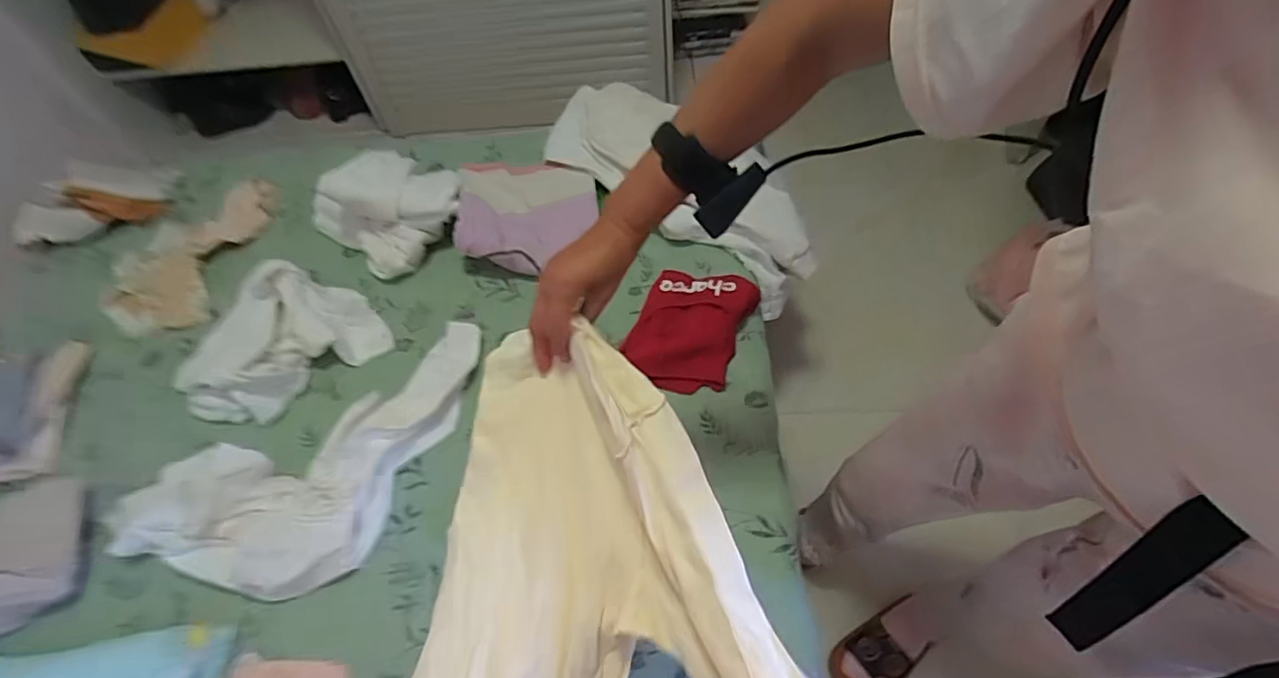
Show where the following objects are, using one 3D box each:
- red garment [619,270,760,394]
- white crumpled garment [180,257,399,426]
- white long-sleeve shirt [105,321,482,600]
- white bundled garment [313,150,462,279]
[{"bbox_3d":[0.081,-0.021,0.958,0.181,0.059,0.227,19,60,15],"label":"red garment"},{"bbox_3d":[-0.618,0.003,0.972,0.319,0.110,0.203,-37,62,-19],"label":"white crumpled garment"},{"bbox_3d":[-0.494,0.210,0.870,0.588,0.056,0.294,-27,59,-13],"label":"white long-sleeve shirt"},{"bbox_3d":[-0.486,-0.267,1.108,0.261,0.157,0.242,-34,61,-17],"label":"white bundled garment"}]

